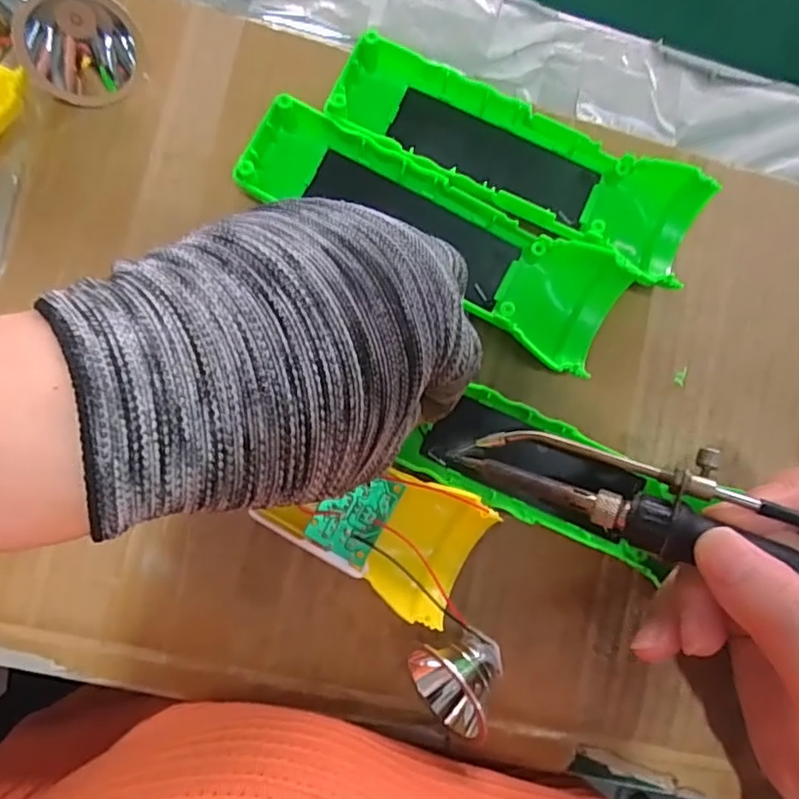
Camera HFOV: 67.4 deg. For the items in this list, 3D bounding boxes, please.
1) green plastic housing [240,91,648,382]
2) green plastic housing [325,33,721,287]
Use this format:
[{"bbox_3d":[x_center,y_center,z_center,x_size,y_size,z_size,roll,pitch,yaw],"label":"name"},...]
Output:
[{"bbox_3d":[0.015,-0.070,0.249,0.161,0.028,0.051,30,84,-4],"label":"green plastic housing"},{"bbox_3d":[0.051,-0.100,0.257,0.161,0.030,0.049,24,85,-5],"label":"green plastic housing"}]

